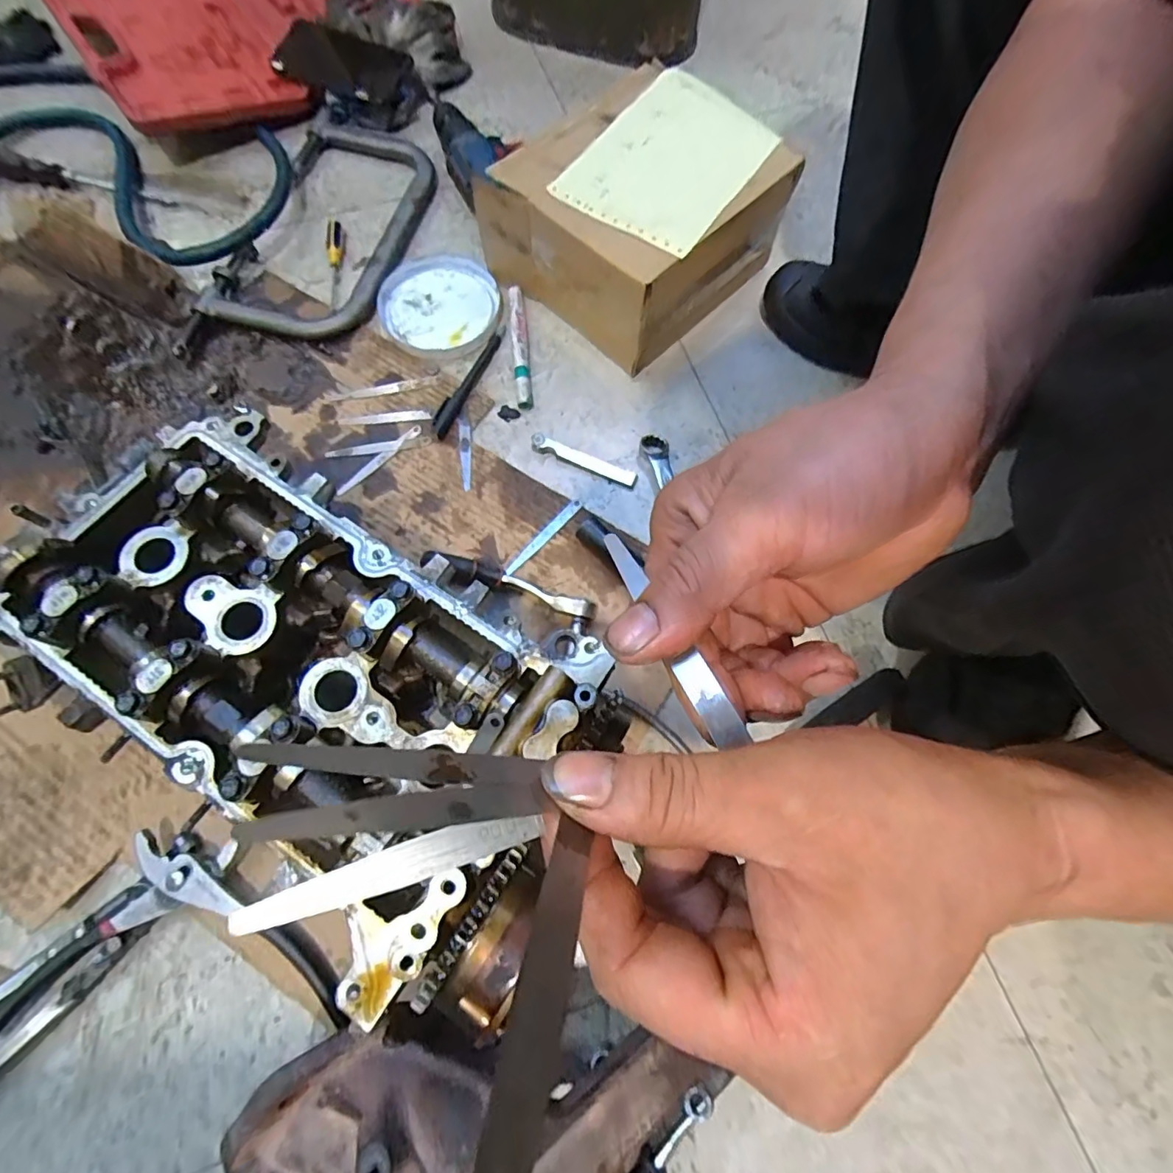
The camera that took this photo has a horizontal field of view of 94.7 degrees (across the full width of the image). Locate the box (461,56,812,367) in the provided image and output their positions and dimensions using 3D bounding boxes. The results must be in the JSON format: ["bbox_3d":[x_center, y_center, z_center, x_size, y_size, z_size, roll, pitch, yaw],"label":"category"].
[{"bbox_3d":[0.057,-0.364,0.532,0.199,0.115,0.253,42,77,11],"label":"box"}]

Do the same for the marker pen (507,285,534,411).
[{"bbox_3d":[-0.066,-0.239,0.538,0.016,0.015,0.139,-5,73,-2],"label":"marker pen"}]

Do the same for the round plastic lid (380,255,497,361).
[{"bbox_3d":[-0.151,-0.292,0.558,0.118,0.011,0.121,0,73,0],"label":"round plastic lid"}]

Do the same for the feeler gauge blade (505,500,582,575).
[{"bbox_3d":[-0.038,-0.045,0.485,0.010,0.004,0.094,44,76,-2],"label":"feeler gauge blade"}]

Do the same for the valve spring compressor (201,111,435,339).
[{"bbox_3d":[-0.271,-0.395,0.583,0.167,0.021,0.307,14,74,4],"label":"valve spring compressor"}]

